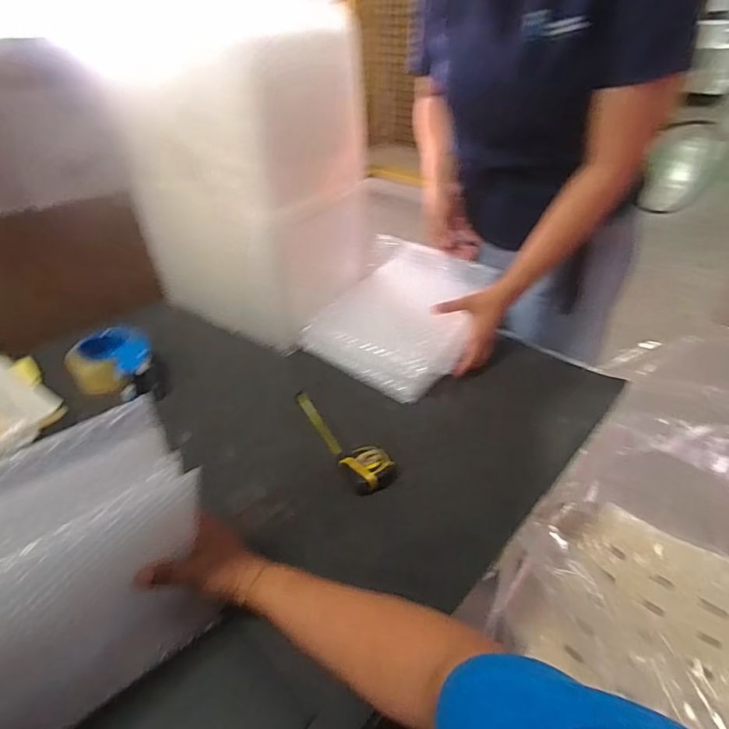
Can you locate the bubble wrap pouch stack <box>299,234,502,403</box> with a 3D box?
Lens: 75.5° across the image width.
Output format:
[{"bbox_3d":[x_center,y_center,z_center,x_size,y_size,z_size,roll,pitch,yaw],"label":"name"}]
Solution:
[{"bbox_3d":[0.066,-0.099,0.796,0.248,0.056,0.289,25,68,30],"label":"bubble wrap pouch stack"}]

